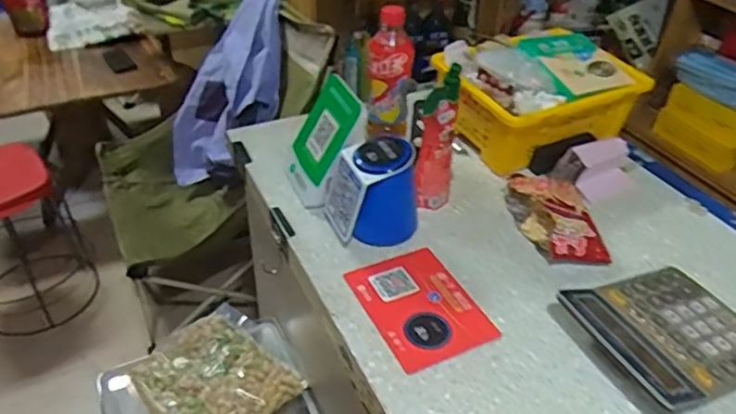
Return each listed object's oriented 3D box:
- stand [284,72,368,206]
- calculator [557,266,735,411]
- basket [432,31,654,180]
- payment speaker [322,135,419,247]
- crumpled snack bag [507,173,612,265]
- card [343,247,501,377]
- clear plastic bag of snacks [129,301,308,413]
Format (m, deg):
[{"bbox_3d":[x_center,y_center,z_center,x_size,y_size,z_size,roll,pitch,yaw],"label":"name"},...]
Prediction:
[{"bbox_3d":[-0.063,-0.089,0.814,0.083,0.140,0.138,-17,42,-23],"label":"stand"},{"bbox_3d":[0.319,0.129,0.637,0.190,0.046,0.154,-16,42,-22],"label":"calculator"},{"bbox_3d":[0.259,-0.176,0.939,0.293,0.127,0.196,-17,42,-23],"label":"basket"},{"bbox_3d":[0.010,-0.021,0.743,0.107,0.123,0.079,-10,40,-15],"label":"payment speaker"},{"bbox_3d":[0.245,0.011,0.781,0.106,0.059,0.145,-1,38,-4],"label":"crumpled snack bag"},{"bbox_3d":[0.058,0.110,0.680,0.121,0.008,0.159,-17,42,-22],"label":"card"},{"bbox_3d":[-0.235,0.258,0.927,0.208,0.062,0.227,-27,46,-32],"label":"clear plastic bag of snacks"}]

